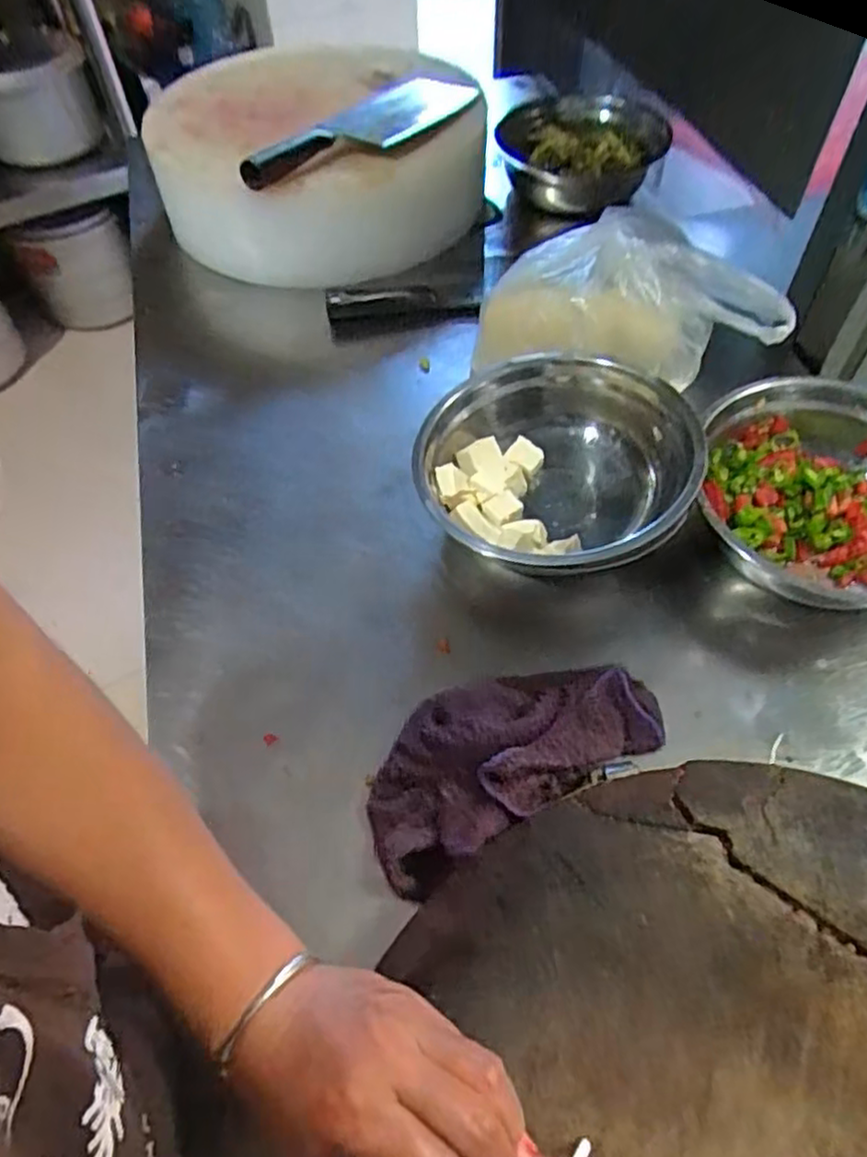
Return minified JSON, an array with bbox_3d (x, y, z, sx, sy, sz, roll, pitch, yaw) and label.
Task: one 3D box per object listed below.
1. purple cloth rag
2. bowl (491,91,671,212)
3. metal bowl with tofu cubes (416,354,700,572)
[{"bbox_3d":[0.045,0.098,0.427,0.201,0.043,0.102,-29,58,-17],"label":"purple cloth rag"},{"bbox_3d":[0.171,-0.495,0.813,0.176,0.080,0.141,-3,55,1],"label":"bowl"},{"bbox_3d":[0.088,-0.075,0.522,0.195,0.078,0.190,-1,55,2],"label":"metal bowl with tofu cubes"}]

